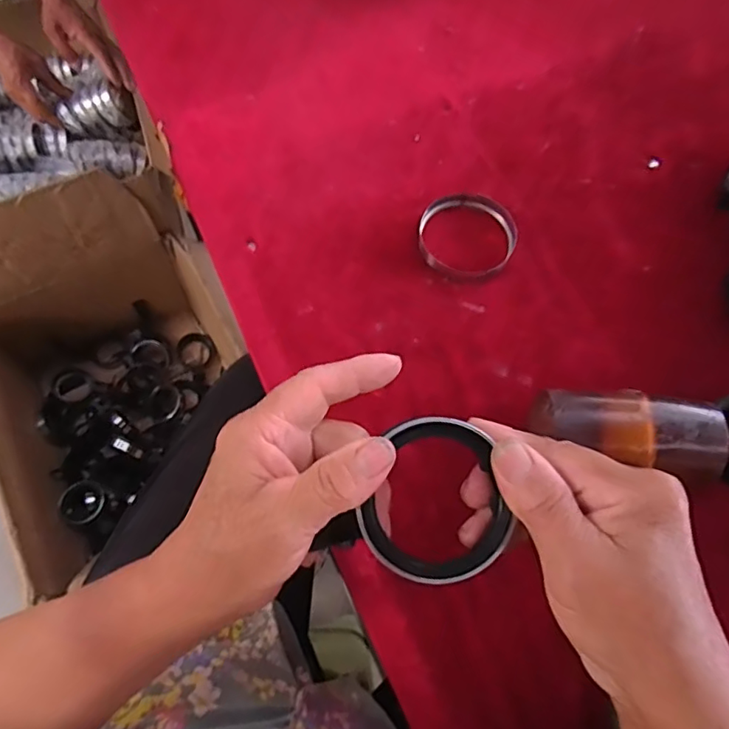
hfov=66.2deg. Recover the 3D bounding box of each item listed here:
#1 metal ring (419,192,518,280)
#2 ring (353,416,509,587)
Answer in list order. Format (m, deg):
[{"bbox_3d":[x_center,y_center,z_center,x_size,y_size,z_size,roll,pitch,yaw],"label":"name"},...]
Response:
[{"bbox_3d":[0.077,-0.098,0.417,0.071,0.012,0.070,1,66,-2],"label":"metal ring"},{"bbox_3d":[0.029,0.059,0.245,0.062,0.011,0.069,-14,81,-4],"label":"ring"}]

